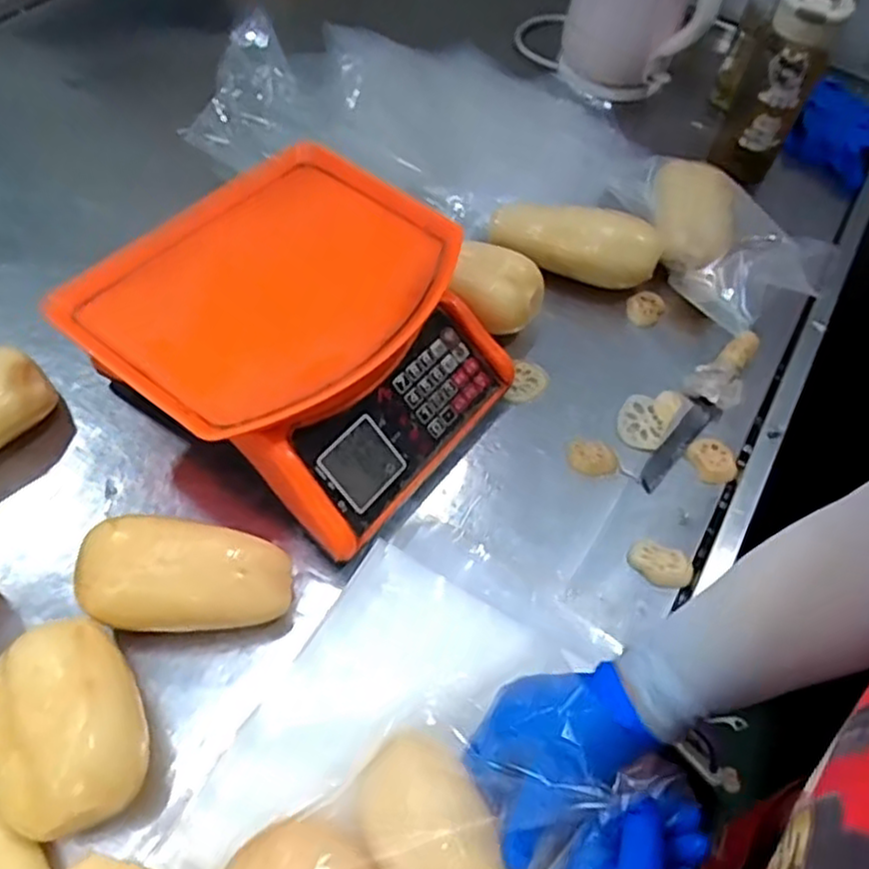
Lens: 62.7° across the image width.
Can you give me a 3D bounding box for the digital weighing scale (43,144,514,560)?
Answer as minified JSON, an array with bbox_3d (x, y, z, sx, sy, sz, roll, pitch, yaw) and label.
[{"bbox_3d":[-0.111,-0.088,0.593,0.299,0.101,0.284,34,60,18],"label":"digital weighing scale"}]

